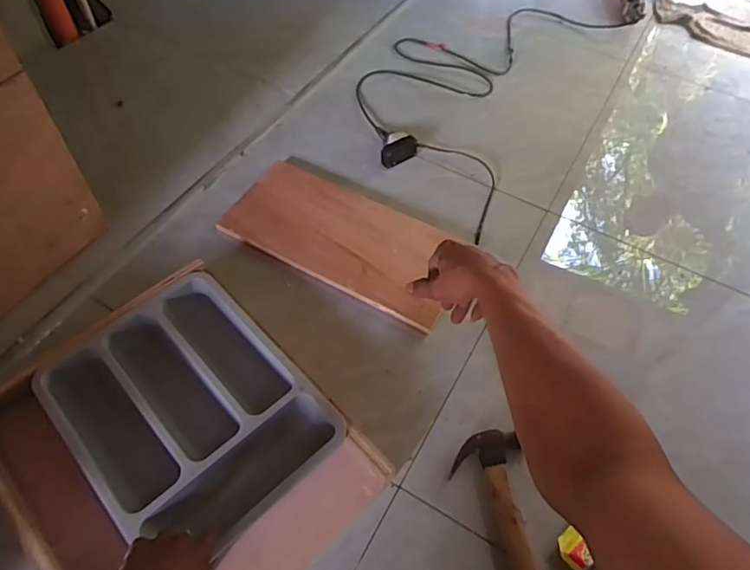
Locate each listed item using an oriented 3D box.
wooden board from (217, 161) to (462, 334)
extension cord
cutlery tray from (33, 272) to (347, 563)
[{"bbox_3d":[-0.055,-0.087,0.926,0.417,0.018,0.207,26,58,14],"label":"wooden board"},{"bbox_3d":[0.264,-0.523,1.245,0.454,0.040,0.931,29,59,16],"label":"extension cord"},{"bbox_3d":[-0.254,0.173,0.713,0.273,0.063,0.347,-37,65,-25],"label":"cutlery tray"}]

